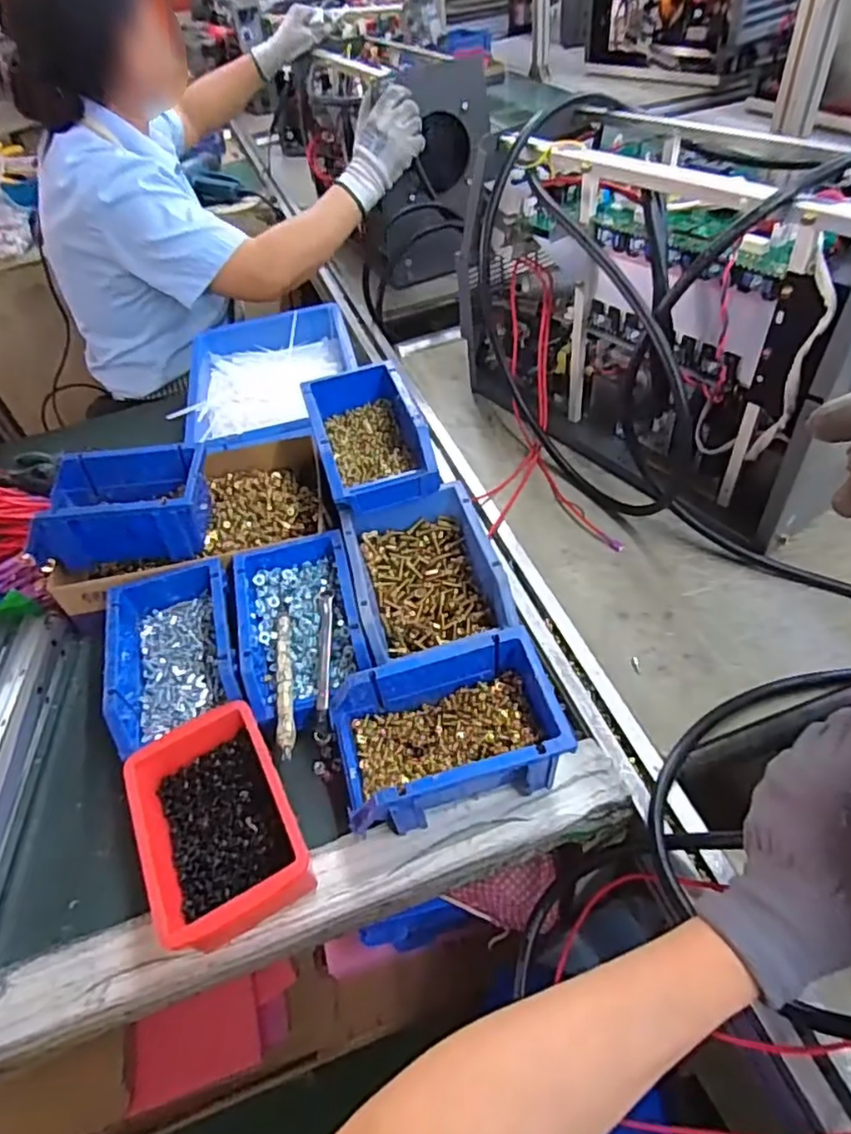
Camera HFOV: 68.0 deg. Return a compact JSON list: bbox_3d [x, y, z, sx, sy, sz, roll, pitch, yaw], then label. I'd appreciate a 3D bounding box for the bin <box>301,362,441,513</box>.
[{"bbox_3d":[-0.058,-0.133,0.624,0.101,0.064,0.167,-16,48,-6],"label":"bin"}]

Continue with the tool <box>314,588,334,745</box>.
[{"bbox_3d":[-0.084,0.078,0.527,0.013,0.014,0.141,-7,48,2],"label":"tool"}]

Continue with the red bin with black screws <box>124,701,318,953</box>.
[{"bbox_3d":[-0.147,0.181,0.452,0.100,0.062,0.155,-25,50,-13],"label":"red bin with black screws"}]

